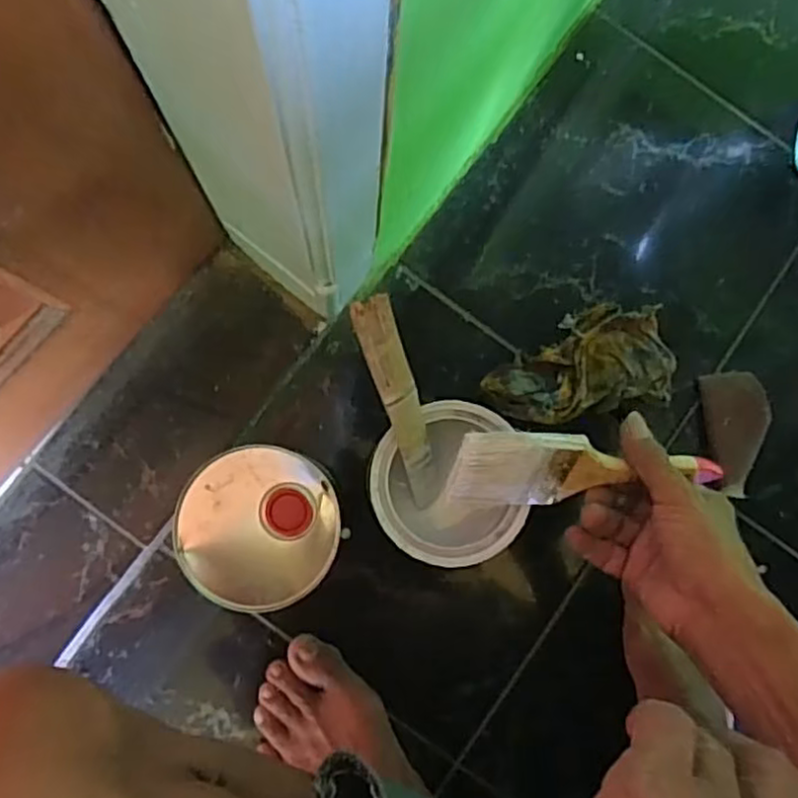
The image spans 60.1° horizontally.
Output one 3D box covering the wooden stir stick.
[{"bbox_3d":[0.004,0.010,0.417,0.023,0.188,0.006,-31,51,-11],"label":"wooden stir stick"}]

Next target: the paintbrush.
[{"bbox_3d":[0.122,0.050,0.435,0.189,0.062,0.015,5,43,-19],"label":"paintbrush"}]

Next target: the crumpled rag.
[{"bbox_3d":[0.150,-0.030,0.572,0.152,0.032,0.087,-8,84,-6],"label":"crumpled rag"}]

